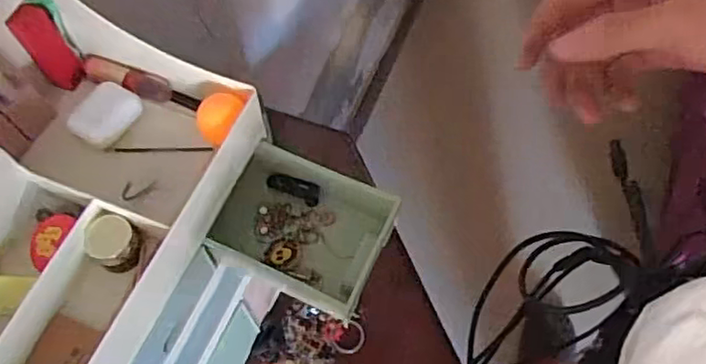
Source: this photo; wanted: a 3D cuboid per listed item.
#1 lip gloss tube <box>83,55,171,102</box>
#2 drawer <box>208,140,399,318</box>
[{"bbox_3d":[-0.187,-0.085,0.519,0.081,0.019,0.019,16,64,12],"label":"lip gloss tube"},{"bbox_3d":[-0.043,0.035,0.502,0.132,0.049,0.098,19,65,13],"label":"drawer"}]

